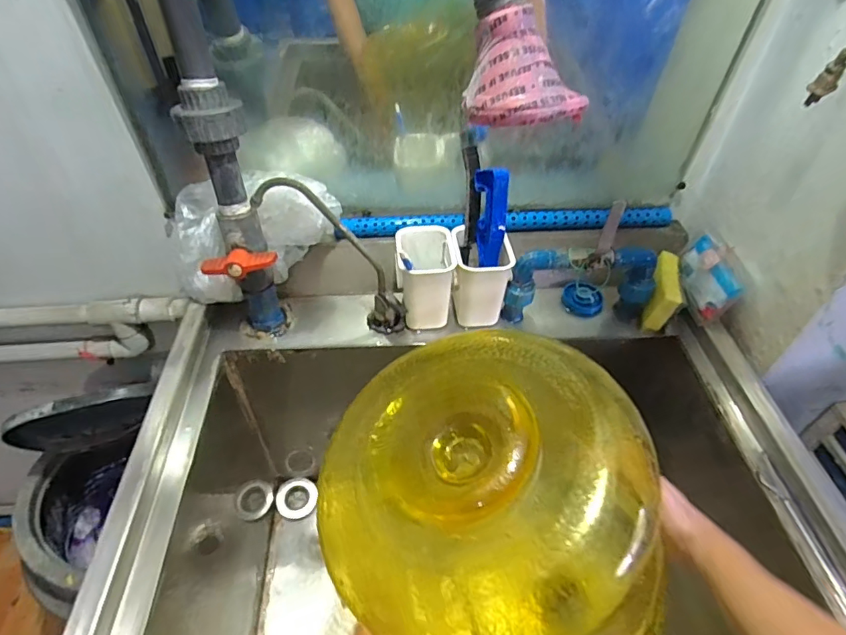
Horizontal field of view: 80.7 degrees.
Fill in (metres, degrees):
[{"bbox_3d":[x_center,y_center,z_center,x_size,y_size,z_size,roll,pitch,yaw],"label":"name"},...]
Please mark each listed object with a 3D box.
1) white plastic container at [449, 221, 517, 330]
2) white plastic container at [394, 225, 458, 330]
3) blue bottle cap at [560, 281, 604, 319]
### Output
[{"bbox_3d":[0.073,-0.051,0.657,0.073,0.112,0.085,-2,47,-4],"label":"white plastic container"},{"bbox_3d":[0.001,-0.052,0.654,0.071,0.112,0.092,-4,47,-5],"label":"white plastic container"},{"bbox_3d":[0.230,-0.027,0.712,0.053,0.022,0.057,2,74,-8],"label":"blue bottle cap"}]

